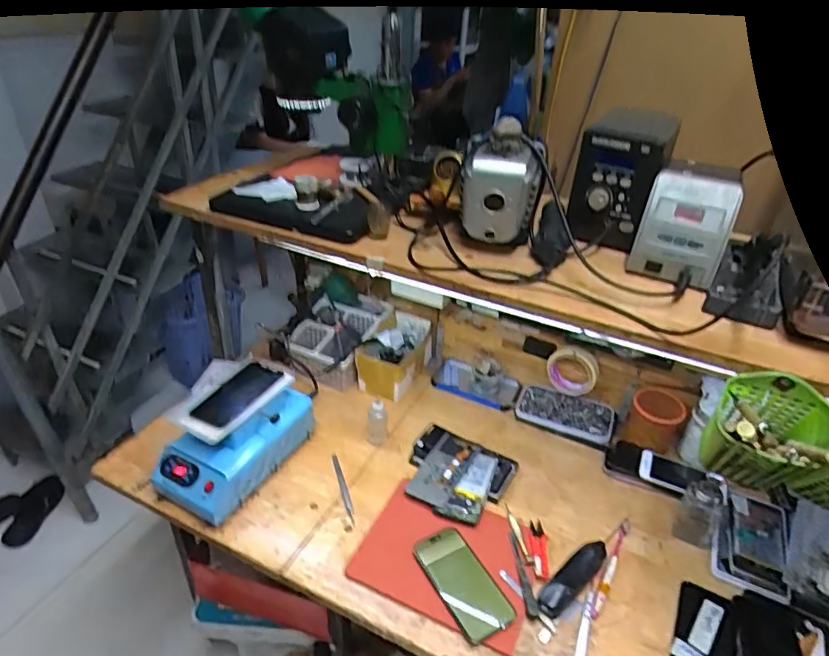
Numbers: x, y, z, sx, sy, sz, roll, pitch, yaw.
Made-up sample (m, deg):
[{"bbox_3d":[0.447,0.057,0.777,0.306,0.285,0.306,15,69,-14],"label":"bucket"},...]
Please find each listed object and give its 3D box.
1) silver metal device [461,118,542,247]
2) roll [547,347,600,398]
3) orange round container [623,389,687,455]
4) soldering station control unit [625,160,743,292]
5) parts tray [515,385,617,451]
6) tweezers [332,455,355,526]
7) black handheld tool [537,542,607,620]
[{"bbox_3d":[0.113,-0.189,0.716,0.098,0.163,0.096,9,34,9],"label":"silver metal device"},{"bbox_3d":[0.305,0.084,1.046,0.091,0.114,0.022,17,35,19],"label":"roll"},{"bbox_3d":[0.439,0.167,0.986,0.085,0.100,0.082,2,33,-1],"label":"orange round container"},{"bbox_3d":[0.350,-0.134,0.693,0.101,0.127,0.116,24,38,28],"label":"soldering station control unit"},{"bbox_3d":[0.293,0.167,1.058,0.184,0.026,0.091,14,56,19],"label":"parts tray"},{"bbox_3d":[-0.121,0.269,0.928,0.013,0.013,0.153,-9,35,-17],"label":"tweezers"},{"bbox_3d":[0.230,0.357,0.778,0.148,0.025,0.035,-23,41,-34],"label":"black handheld tool"}]

